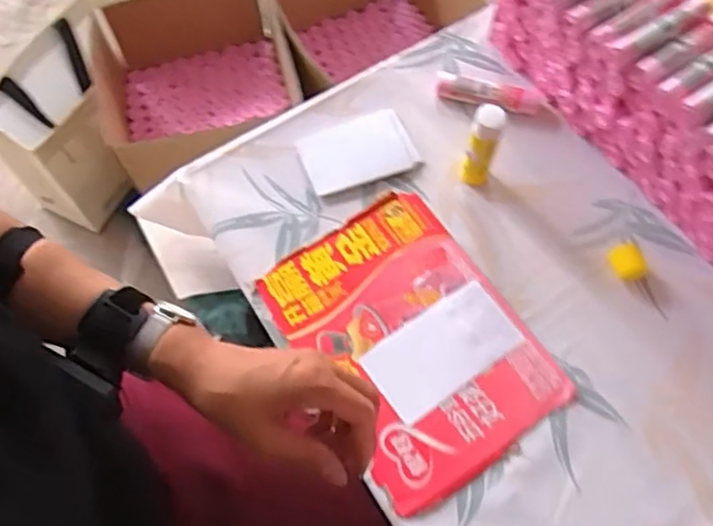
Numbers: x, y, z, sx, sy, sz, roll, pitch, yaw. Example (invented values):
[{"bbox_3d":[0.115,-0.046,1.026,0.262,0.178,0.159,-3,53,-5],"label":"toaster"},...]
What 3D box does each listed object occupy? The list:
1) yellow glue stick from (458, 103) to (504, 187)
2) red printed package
[{"bbox_3d":[0.127,-0.121,0.682,0.032,0.108,0.025,16,65,8],"label":"yellow glue stick"},{"bbox_3d":[0.048,0.072,0.654,0.198,0.006,0.282,-30,67,-13],"label":"red printed package"}]

